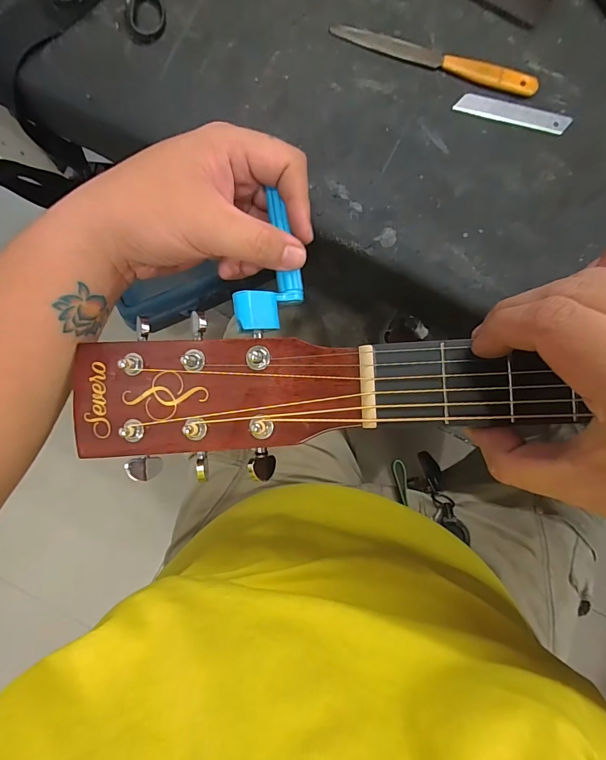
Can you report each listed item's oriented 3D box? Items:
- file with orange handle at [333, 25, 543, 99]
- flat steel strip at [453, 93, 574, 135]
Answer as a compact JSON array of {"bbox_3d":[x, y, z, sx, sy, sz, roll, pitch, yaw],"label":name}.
[{"bbox_3d":[0.117,-0.285,0.350,0.185,0.006,0.018,16,82,0],"label":"file with orange handle"},{"bbox_3d":[0.188,-0.238,0.353,0.102,0.004,0.019,12,87,-3],"label":"flat steel strip"}]

